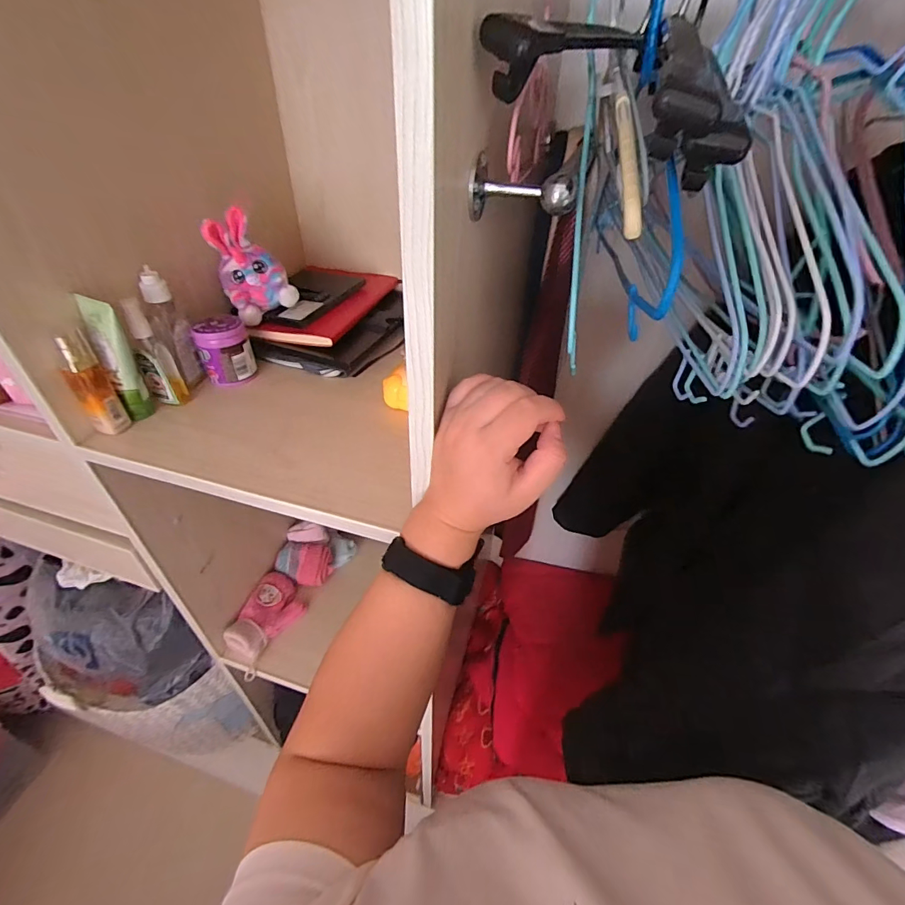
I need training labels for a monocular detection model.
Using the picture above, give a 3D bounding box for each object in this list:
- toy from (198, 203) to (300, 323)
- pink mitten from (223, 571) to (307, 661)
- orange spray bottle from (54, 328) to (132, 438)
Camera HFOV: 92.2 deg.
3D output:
[{"bbox_3d":[-0.268,-0.247,0.585,0.083,0.123,0.061,-23,46,-27],"label":"toy"},{"bbox_3d":[-0.370,0.315,0.857,0.106,0.044,0.157,55,40,-4],"label":"pink mitten"},{"bbox_3d":[-0.381,-0.072,0.462,0.034,0.110,0.026,-28,49,-32],"label":"orange spray bottle"}]

